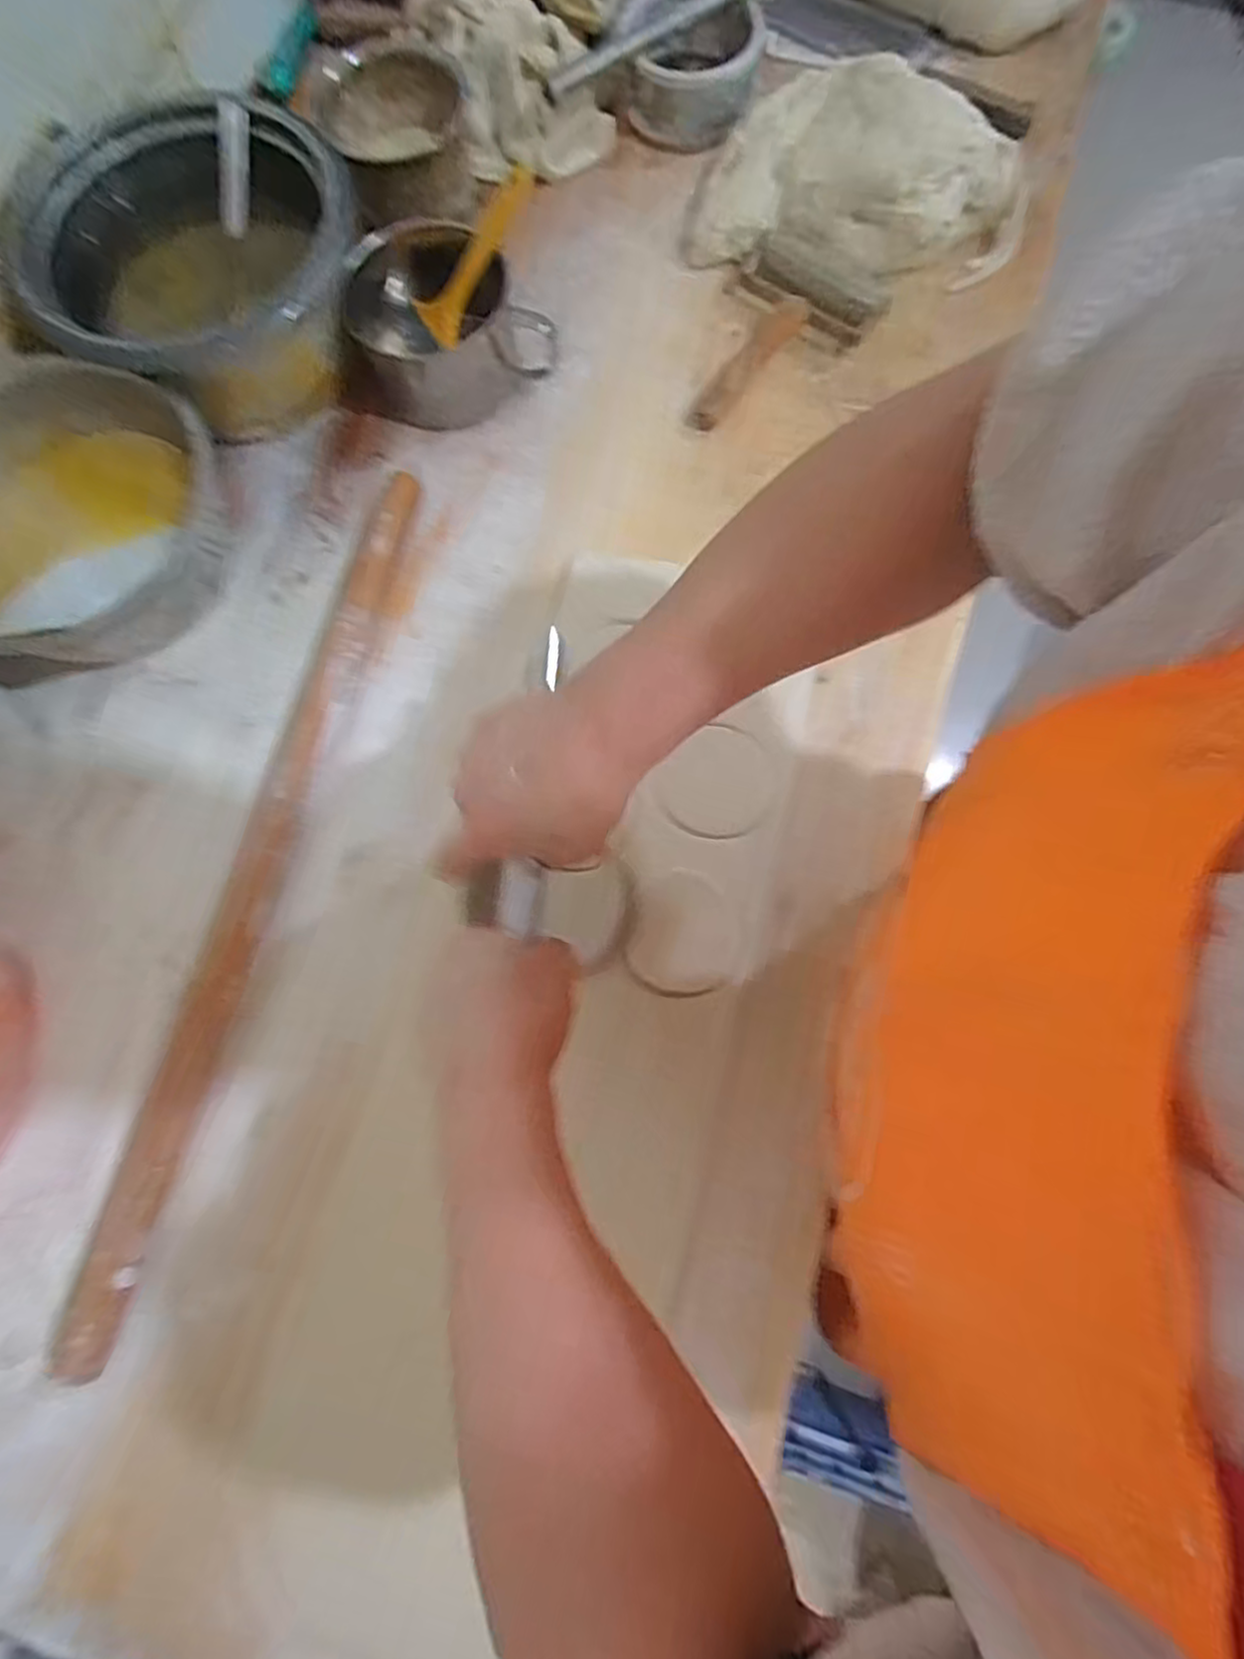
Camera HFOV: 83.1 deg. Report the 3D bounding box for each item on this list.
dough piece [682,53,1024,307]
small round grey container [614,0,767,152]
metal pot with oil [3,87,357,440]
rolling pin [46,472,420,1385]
[{"bbox_3d":[0.220,-0.583,0.635,0.281,0.103,0.202,27,78,7],"label":"dough piece"},{"bbox_3d":[0.063,-0.737,0.672,0.135,0.071,0.130,0,76,1],"label":"small round grey container"},{"bbox_3d":[-0.337,-0.444,0.587,0.216,0.137,0.252,43,81,10],"label":"metal pot with oil"},{"bbox_3d":[-0.264,0.027,0.520,0.034,0.030,0.667,14,77,4],"label":"rolling pin"}]

